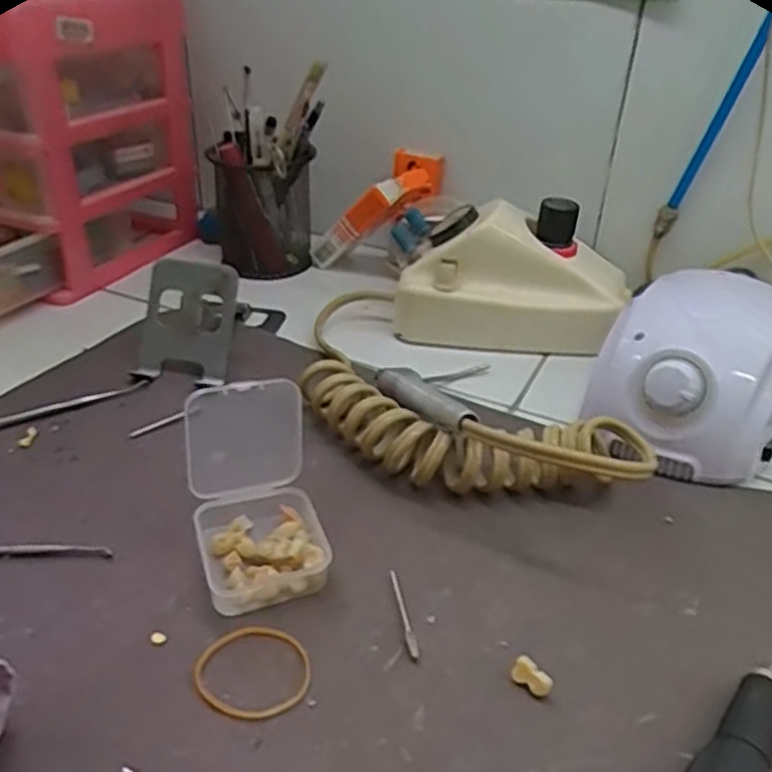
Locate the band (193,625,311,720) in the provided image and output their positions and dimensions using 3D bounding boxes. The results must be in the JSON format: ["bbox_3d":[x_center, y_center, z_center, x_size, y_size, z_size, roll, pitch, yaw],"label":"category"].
[{"bbox_3d":[-0.053,0.112,0.293,0.046,0.004,0.042,5,32,5],"label":"band"}]

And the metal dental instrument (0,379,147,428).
[{"bbox_3d":[-0.221,0.020,0.431,0.155,0.009,0.012,-19,37,-30],"label":"metal dental instrument"}]

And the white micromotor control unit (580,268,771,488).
[{"bbox_3d":[0.183,-0.007,0.431,0.105,0.076,0.137,19,36,25],"label":"white micromotor control unit"}]

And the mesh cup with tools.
[{"bbox_3d":[-0.099,-0.173,0.604,0.092,0.151,0.073,-2,32,-7],"label":"mesh cup with tools"}]

